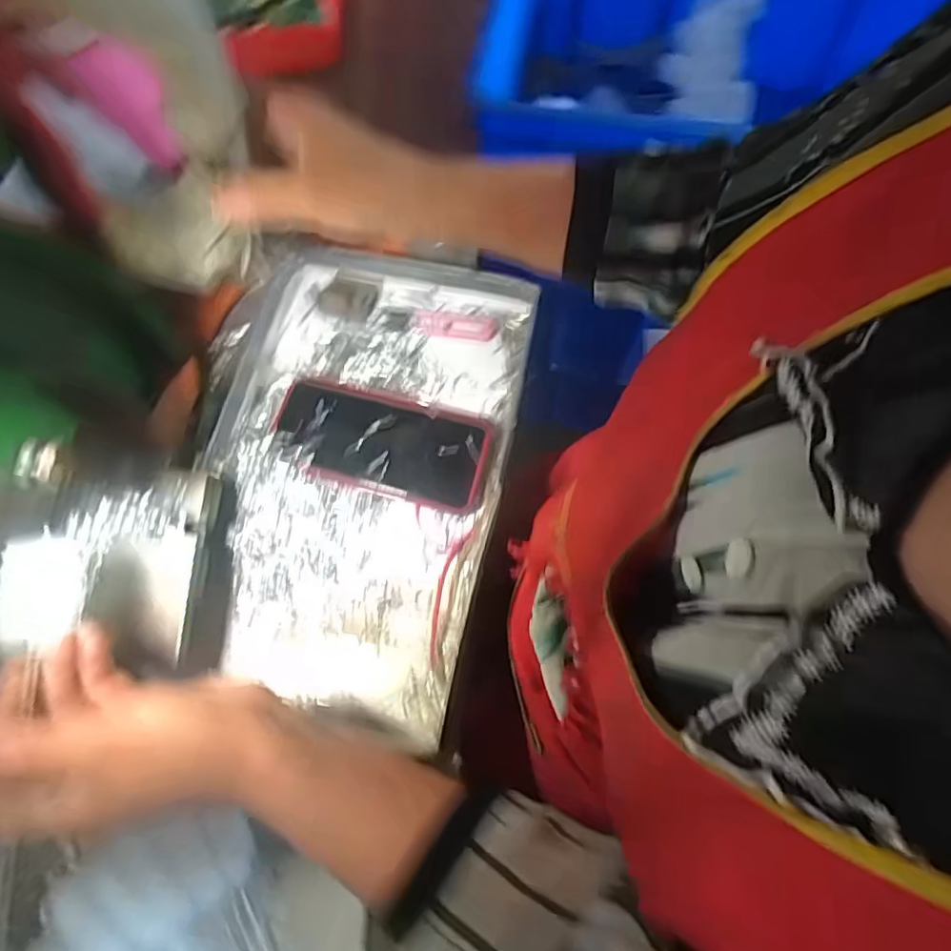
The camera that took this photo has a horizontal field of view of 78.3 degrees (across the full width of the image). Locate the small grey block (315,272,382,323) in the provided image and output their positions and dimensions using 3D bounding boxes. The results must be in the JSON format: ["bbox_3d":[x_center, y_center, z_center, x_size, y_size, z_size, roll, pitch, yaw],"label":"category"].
[{"bbox_3d":[-0.105,-0.150,0.486,0.042,0.020,0.039,12,71,6],"label":"small grey block"}]

